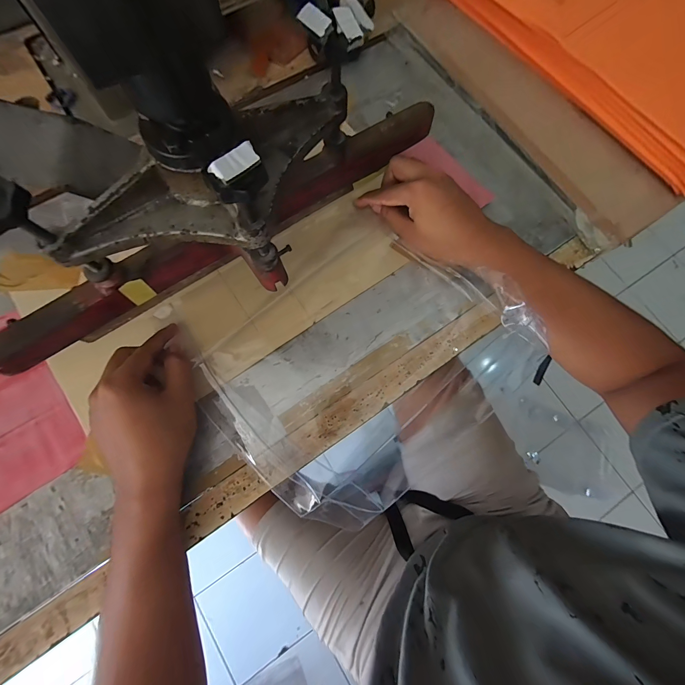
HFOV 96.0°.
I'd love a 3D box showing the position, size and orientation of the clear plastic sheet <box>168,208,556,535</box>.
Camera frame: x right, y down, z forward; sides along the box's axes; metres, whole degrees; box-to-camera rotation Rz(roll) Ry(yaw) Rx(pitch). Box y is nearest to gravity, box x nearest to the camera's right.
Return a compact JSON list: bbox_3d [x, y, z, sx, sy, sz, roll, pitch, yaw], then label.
[{"bbox_3d":[0.012,-0.005,0.345,0.324,0.031,0.295,-38,80,-10],"label":"clear plastic sheet"}]

